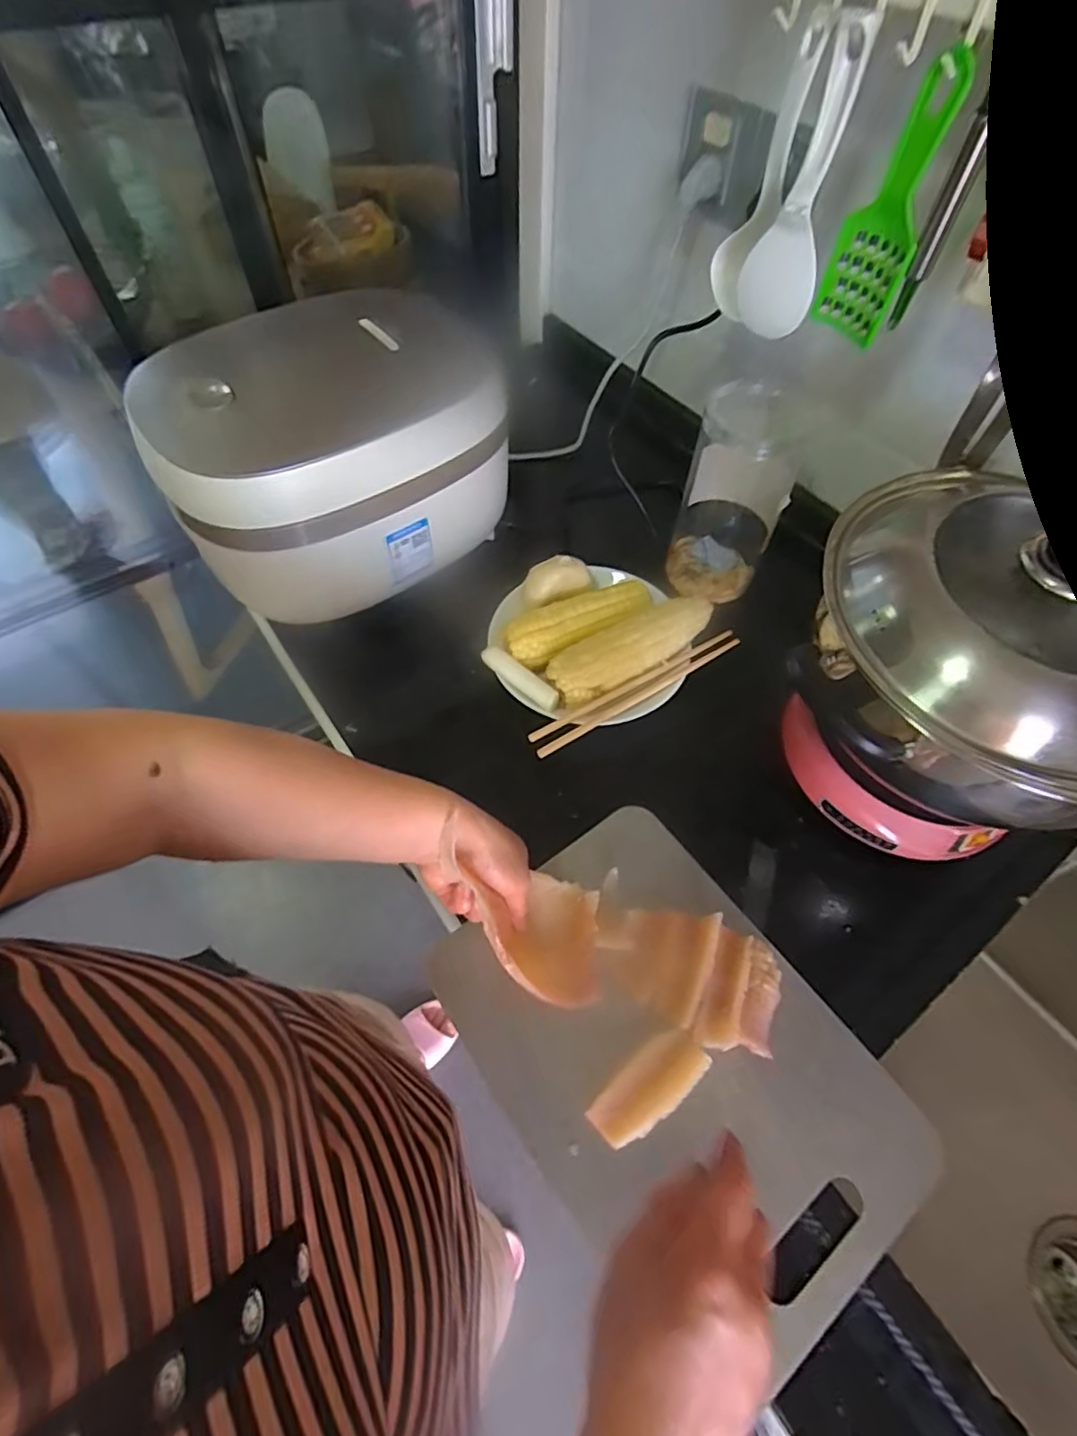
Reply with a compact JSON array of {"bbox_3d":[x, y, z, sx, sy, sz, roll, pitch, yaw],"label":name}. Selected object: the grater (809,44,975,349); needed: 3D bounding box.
[{"bbox_3d":[0.254,-0.365,0.446,0.014,0.161,0.062,-25,61,-17],"label":"grater"}]

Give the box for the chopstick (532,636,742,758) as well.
[{"bbox_3d":[0.096,-0.021,0.568,0.225,0.013,0.009,-28,62,-18],"label":"chopstick"}]

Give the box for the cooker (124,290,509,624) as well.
[{"bbox_3d":[-0.206,-0.250,0.608,0.288,0.179,0.237,-31,63,-20],"label":"cooker"}]

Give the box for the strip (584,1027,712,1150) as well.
[{"bbox_3d":[0.078,0.260,0.432,0.088,0.015,0.039,-34,64,-21],"label":"strip"}]

